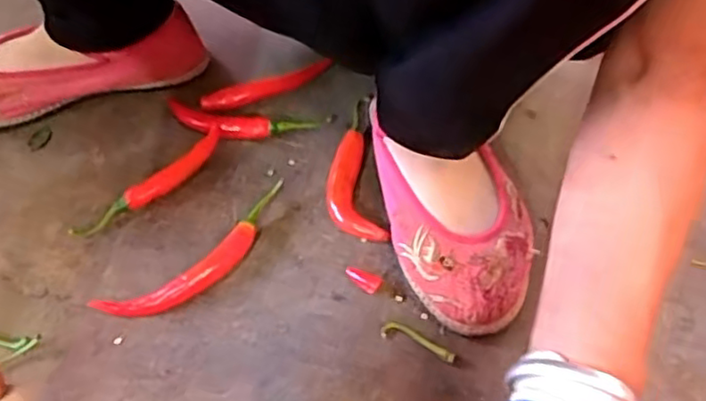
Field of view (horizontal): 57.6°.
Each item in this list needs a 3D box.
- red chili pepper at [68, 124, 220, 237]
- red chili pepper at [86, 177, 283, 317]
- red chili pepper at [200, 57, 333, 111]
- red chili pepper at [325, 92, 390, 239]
[{"bbox_3d":[-0.146,-0.012,0.479,0.019,0.020,0.131,33,56,23],"label":"red chili pepper"},{"bbox_3d":[-0.100,0.037,0.437,0.149,0.016,0.037,-36,60,-29],"label":"red chili pepper"},{"bbox_3d":[-0.071,-0.097,0.551,0.118,0.013,0.018,-22,54,-20],"label":"red chili pepper"},{"bbox_3d":[0.002,-0.031,0.506,0.042,0.020,0.149,1,49,-2],"label":"red chili pepper"}]

